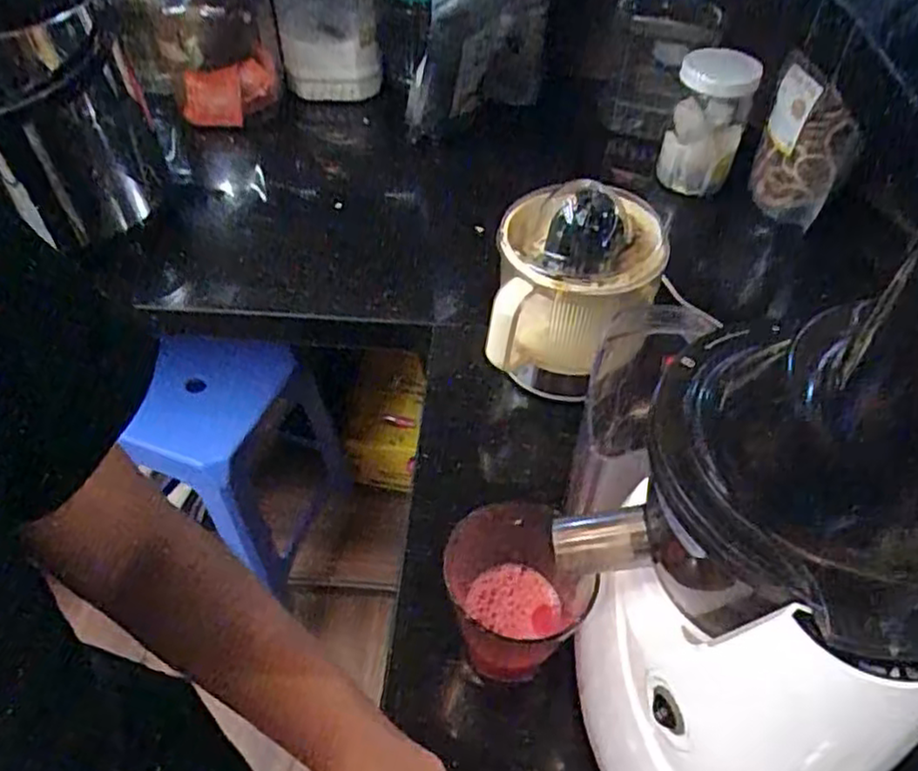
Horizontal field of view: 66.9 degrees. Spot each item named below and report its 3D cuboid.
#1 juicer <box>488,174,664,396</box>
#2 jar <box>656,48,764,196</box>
[{"bbox_3d":[0.101,-0.090,0.618,0.141,0.157,0.147,7,50,5],"label":"juicer"},{"bbox_3d":[0.303,-0.322,0.855,0.091,0.162,0.077,15,51,11],"label":"jar"}]

